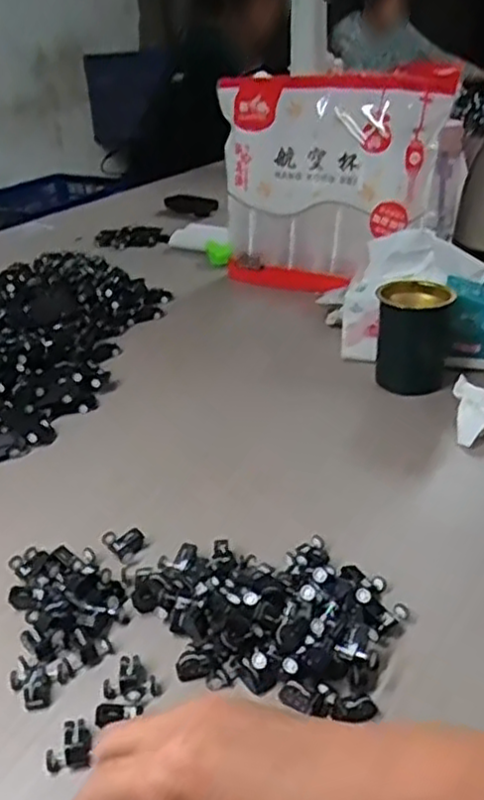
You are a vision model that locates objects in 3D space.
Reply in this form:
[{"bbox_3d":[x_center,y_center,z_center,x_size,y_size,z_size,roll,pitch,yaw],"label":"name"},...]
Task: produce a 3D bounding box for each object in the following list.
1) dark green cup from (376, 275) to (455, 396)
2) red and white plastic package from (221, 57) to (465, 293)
[{"bbox_3d":[0.179,-0.071,0.766,0.075,0.094,0.079,-1,29,1],"label":"dark green cup"},{"bbox_3d":[0.110,-0.279,0.976,0.306,0.276,0.065,12,32,23],"label":"red and white plastic package"}]

